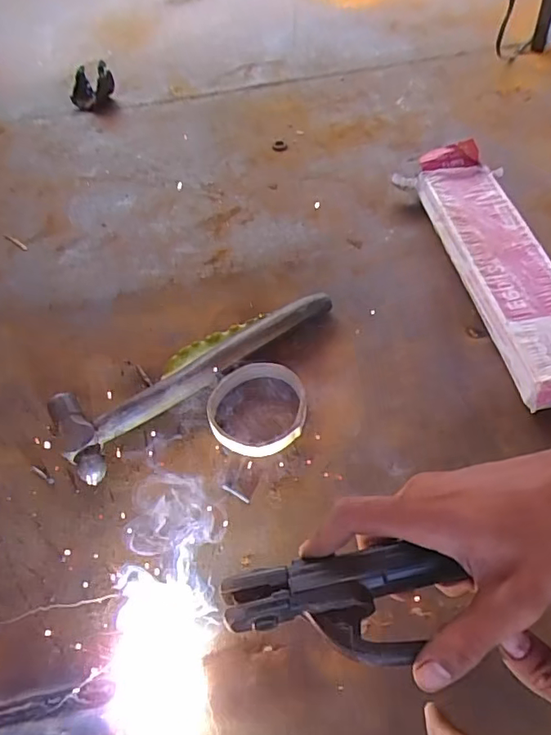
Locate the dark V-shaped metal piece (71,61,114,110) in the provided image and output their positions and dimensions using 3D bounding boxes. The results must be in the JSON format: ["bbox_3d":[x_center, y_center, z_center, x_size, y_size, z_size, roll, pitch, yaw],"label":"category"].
[{"bbox_3d":[-0.280,-0.427,0.787,0.067,0.052,0.033,-16,55,-9],"label":"dark V-shaped metal piece"}]

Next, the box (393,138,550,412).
[{"bbox_3d":[0.229,-0.110,0.538,0.092,0.044,0.330,-10,54,-5],"label":"box"}]

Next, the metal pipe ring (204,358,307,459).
[{"bbox_3d":[-0.016,0.035,0.469,0.088,0.018,0.085,-1,54,1],"label":"metal pipe ring"}]

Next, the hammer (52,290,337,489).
[{"bbox_3d":[-0.077,-0.006,0.500,0.278,0.025,0.079,-36,60,-22],"label":"hammer"}]

